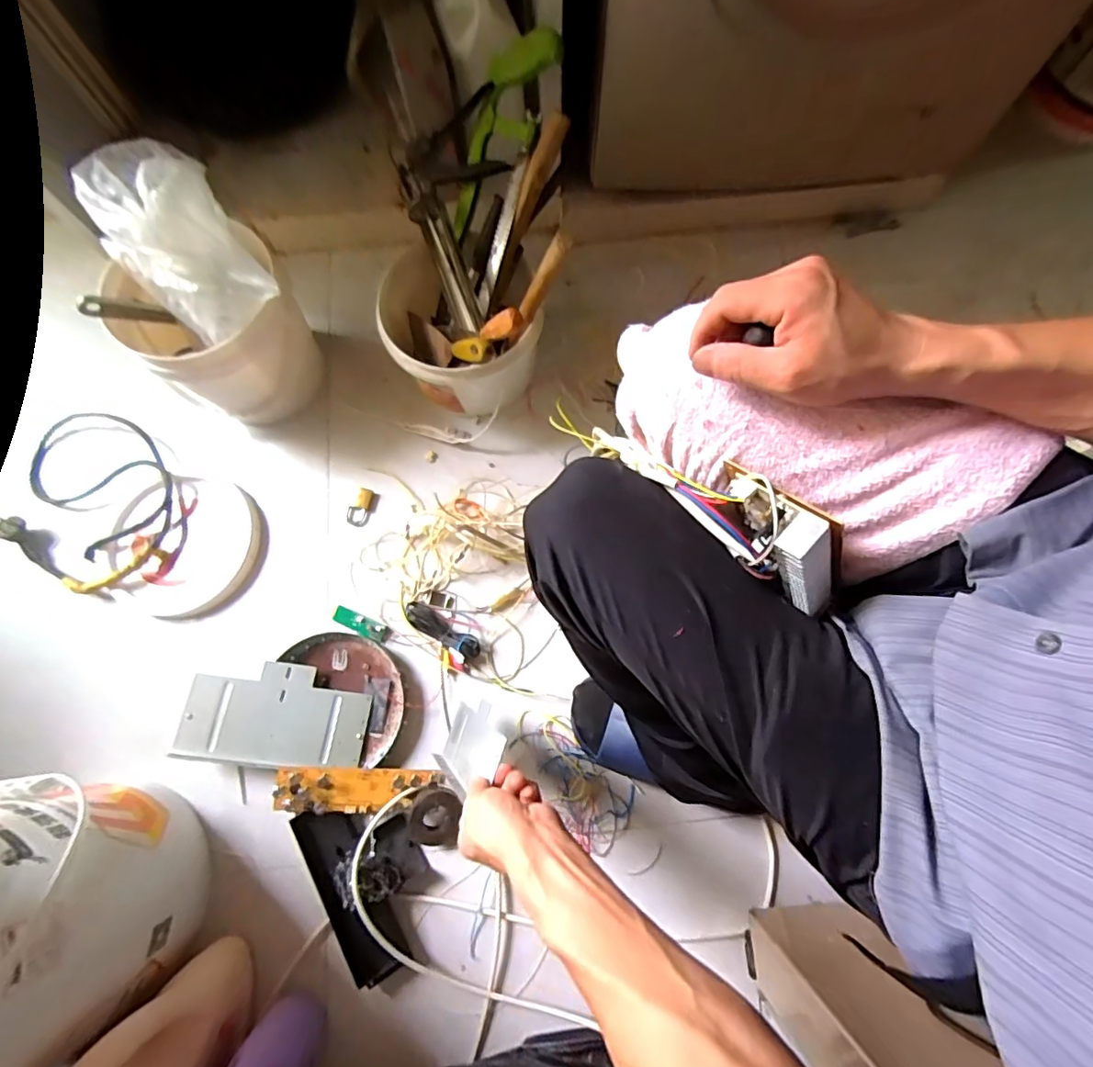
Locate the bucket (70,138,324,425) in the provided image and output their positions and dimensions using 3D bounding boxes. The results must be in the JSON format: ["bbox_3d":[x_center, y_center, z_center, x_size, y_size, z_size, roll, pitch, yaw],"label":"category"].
[{"bbox_3d":[-0.475,-0.324,0.716,0.210,0.274,0.286,-40,78,-10],"label":"bucket"}]

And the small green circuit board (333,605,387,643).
[{"bbox_3d":[-0.270,0.129,0.761,0.078,0.006,0.025,25,76,7],"label":"small green circuit board"}]

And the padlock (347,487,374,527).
[{"bbox_3d":[-0.288,-0.042,0.815,0.033,0.014,0.060,19,75,6],"label":"padlock"}]

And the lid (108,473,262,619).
[{"bbox_3d":[-0.530,0.015,0.781,0.190,0.028,0.207,2,73,-6],"label":"lid"}]

